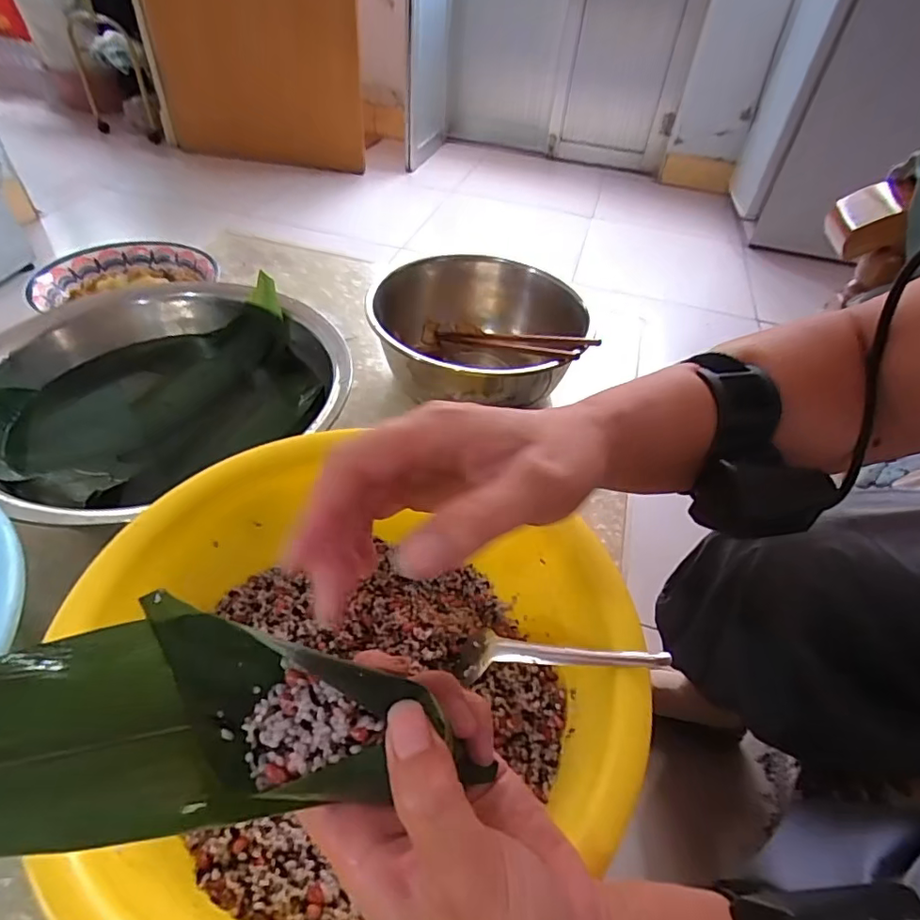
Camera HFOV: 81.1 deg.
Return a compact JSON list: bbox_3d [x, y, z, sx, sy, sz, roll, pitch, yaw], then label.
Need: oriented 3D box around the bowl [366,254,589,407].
[{"bbox_3d":[0.019,-0.142,0.635,0.221,0.102,0.256,15,45,8],"label":"bowl"}]

